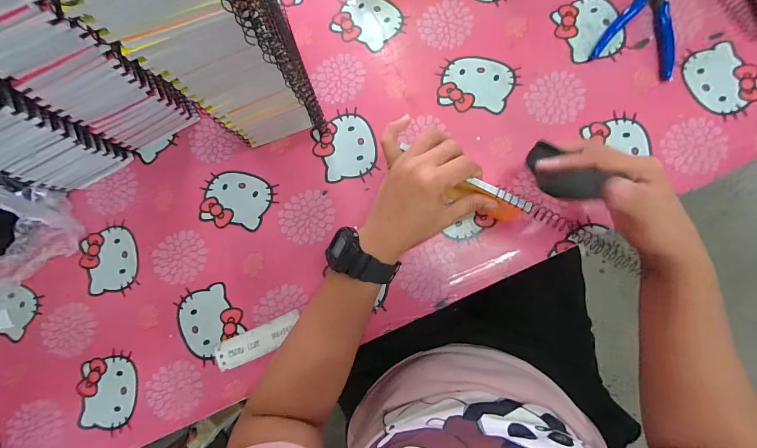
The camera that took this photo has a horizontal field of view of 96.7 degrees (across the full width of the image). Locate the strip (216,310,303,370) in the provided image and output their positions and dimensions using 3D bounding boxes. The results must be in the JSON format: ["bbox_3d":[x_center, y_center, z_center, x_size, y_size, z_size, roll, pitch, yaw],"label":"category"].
[{"bbox_3d":[-0.137,0.134,0.386,0.101,0.005,0.032,-23,85,-2],"label":"strip"}]

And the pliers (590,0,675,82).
[{"bbox_3d":[0.304,-0.226,0.382,0.085,0.014,0.107,23,85,8],"label":"pliers"}]

